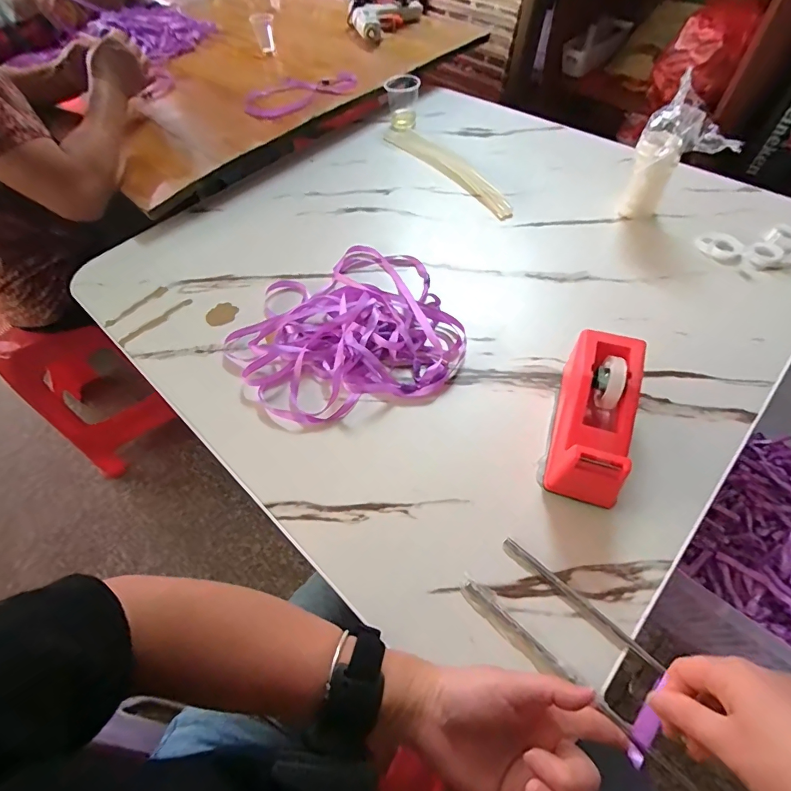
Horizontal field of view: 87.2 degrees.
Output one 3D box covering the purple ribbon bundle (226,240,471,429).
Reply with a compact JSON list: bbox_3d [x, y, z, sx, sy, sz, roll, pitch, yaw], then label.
[{"bbox_3d":[-0.066,-0.088,0.493,0.250,0.030,0.244,-17,57,-8],"label":"purple ribbon bundle"}]

